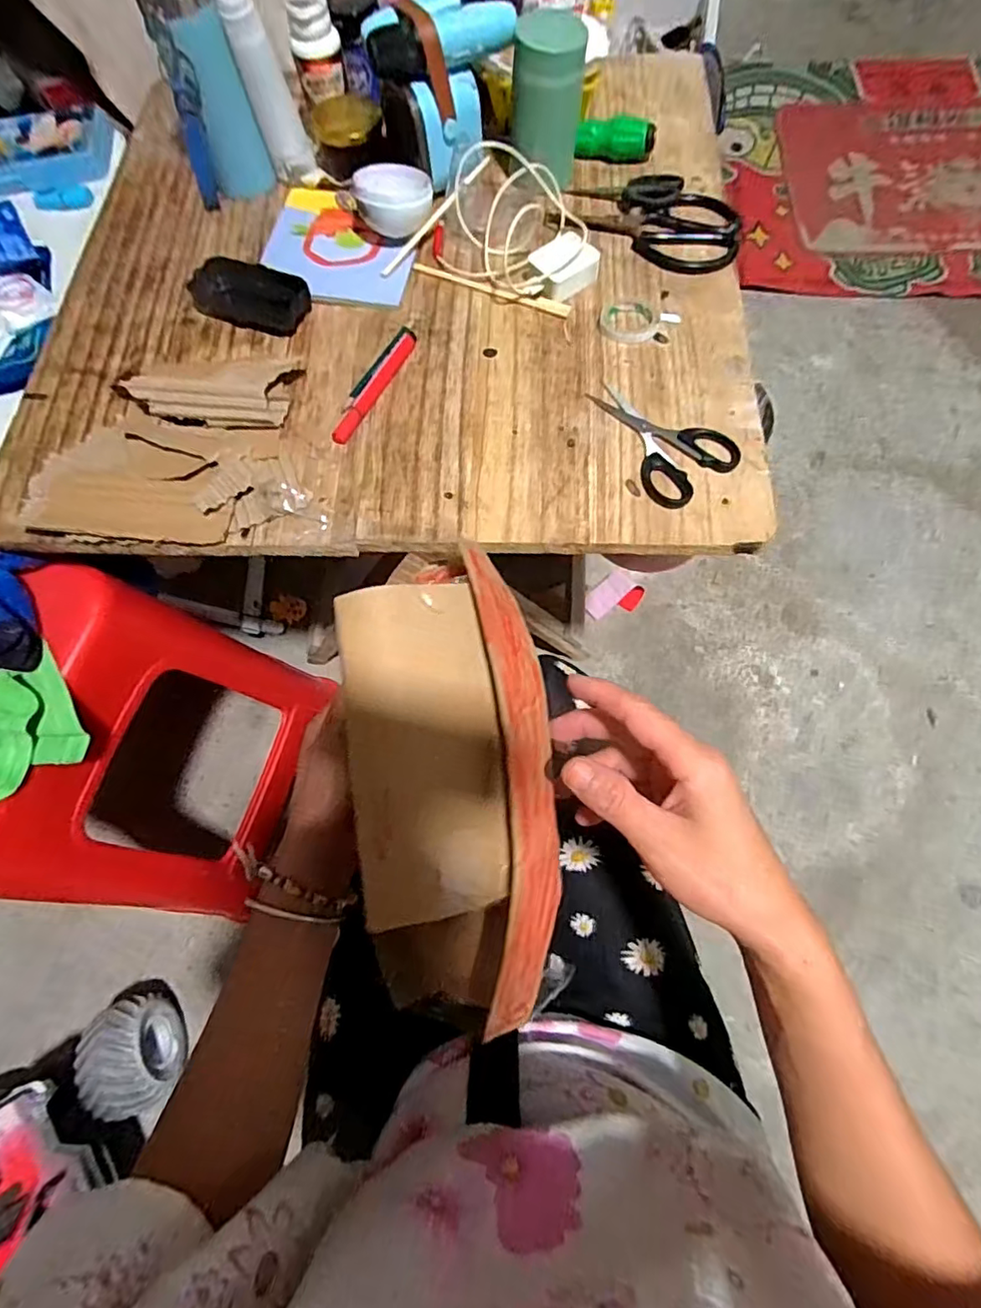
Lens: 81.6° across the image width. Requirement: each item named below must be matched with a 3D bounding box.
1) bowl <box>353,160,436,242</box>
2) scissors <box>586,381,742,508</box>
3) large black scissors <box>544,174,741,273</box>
[{"bbox_3d":[-0.088,-0.419,0.537,0.070,0.046,0.070,-1,70,3],"label":"bowl"},{"bbox_3d":[0.131,-0.179,0.459,0.077,0.014,0.125,-36,72,-9],"label":"scissors"},{"bbox_3d":[0.157,-0.425,0.540,0.173,0.019,0.106,28,74,12],"label":"large black scissors"}]

